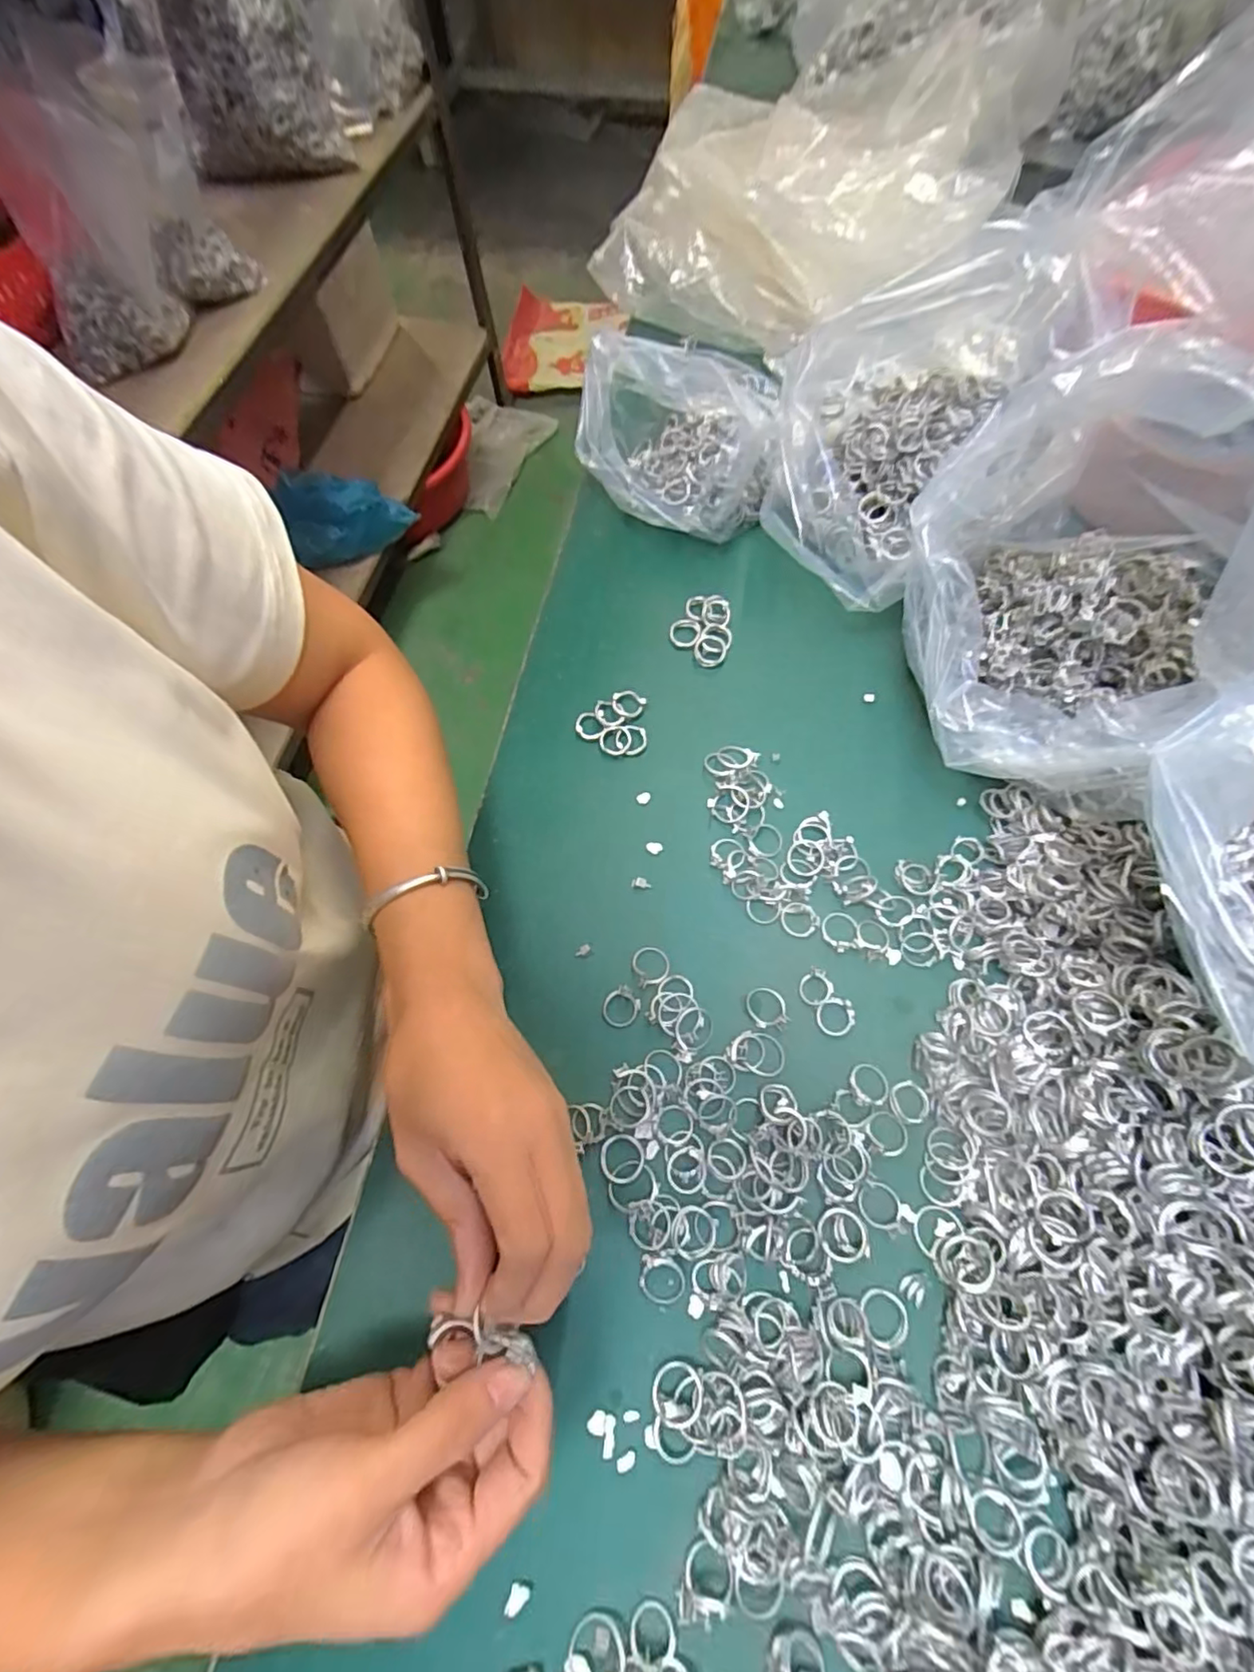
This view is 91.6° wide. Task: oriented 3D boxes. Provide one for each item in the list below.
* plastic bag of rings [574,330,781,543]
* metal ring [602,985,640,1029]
[{"bbox_3d":[0.029,-0.282,0.452,0.144,0.090,0.104,19,69,8],"label":"plastic bag of rings"},{"bbox_3d":[-0.003,0.094,0.333,0.019,0.004,0.021,40,73,15],"label":"metal ring"}]

